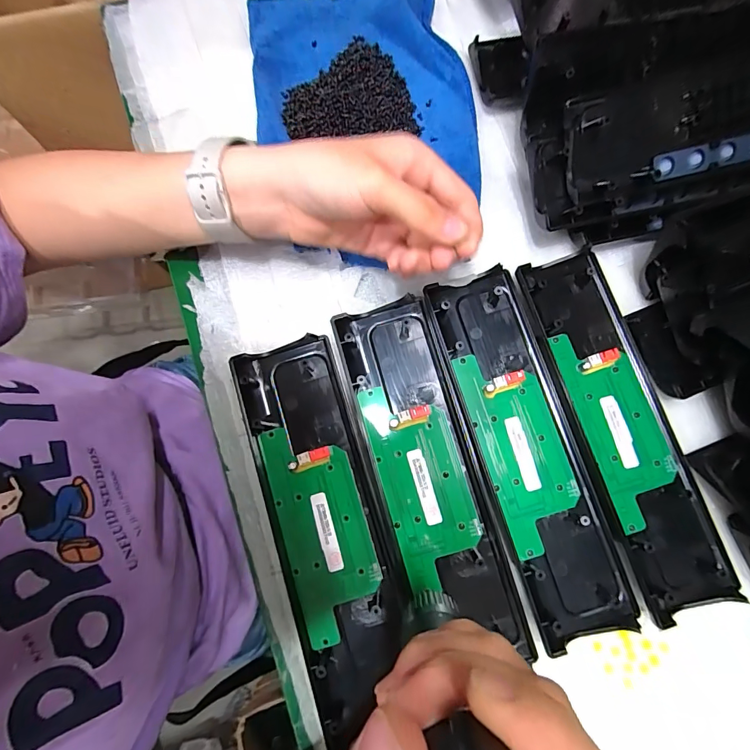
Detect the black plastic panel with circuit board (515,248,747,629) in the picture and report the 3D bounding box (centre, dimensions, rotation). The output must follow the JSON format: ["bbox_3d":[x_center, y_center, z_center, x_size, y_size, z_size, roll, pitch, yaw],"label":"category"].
[{"bbox_3d":[0.171,0.031,0.281,0.067,0.016,0.243,-17,80,-4],"label":"black plastic panel with circuit board"}]

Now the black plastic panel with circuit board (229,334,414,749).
[{"bbox_3d":[-0.033,0.092,0.269,0.070,0.017,0.233,-17,80,-4],"label":"black plastic panel with circuit board"}]

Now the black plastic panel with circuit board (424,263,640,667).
[{"bbox_3d":[0.103,0.048,0.278,0.067,0.014,0.246,-17,80,-4],"label":"black plastic panel with circuit board"}]

